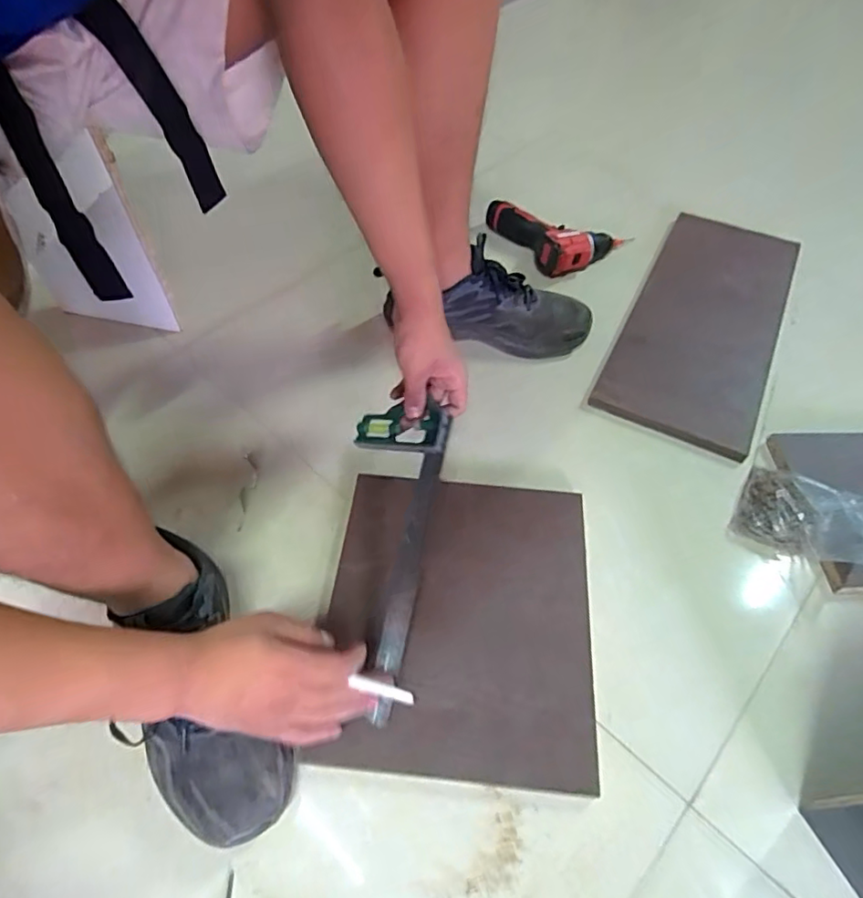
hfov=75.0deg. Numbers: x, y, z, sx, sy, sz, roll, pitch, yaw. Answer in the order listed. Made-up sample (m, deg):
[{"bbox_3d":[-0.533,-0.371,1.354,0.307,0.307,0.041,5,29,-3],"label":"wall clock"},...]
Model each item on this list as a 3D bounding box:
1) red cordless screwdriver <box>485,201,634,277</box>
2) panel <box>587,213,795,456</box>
[{"bbox_3d":[0.196,-0.360,0.942,0.133,0.078,0.192,-32,61,-20],"label":"red cordless screwdriver"},{"bbox_3d":[0.406,-0.200,0.837,0.199,0.019,0.481,23,59,15],"label":"panel"}]

